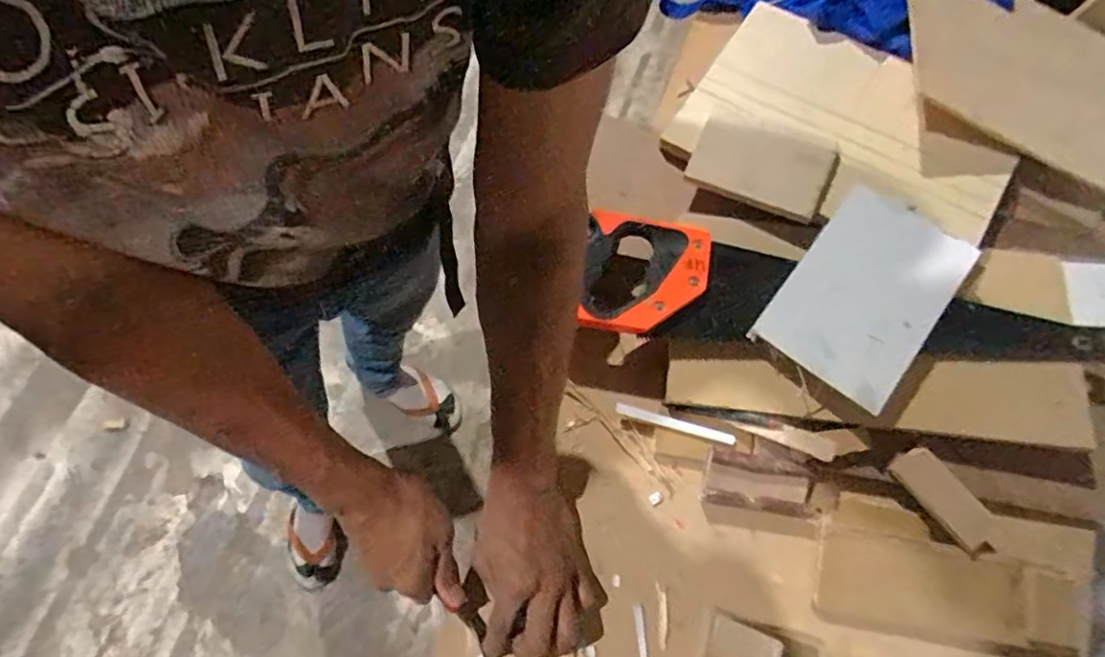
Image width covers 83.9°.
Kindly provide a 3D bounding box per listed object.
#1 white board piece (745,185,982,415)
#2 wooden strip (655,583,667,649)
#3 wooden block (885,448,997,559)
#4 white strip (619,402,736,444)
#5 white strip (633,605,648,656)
[{"bbox_3d":[0.277,-0.032,0.546,0.122,0.009,0.174,35,80,18],"label":"white board piece"},{"bbox_3d":[0.091,0.239,0.511,0.009,0.004,0.048,2,71,-2],"label":"wooden strip"},{"bbox_3d":[0.336,0.147,0.528,0.038,0.011,0.096,-35,76,-13],"label":"wooden block"},{"bbox_3d":[0.110,0.085,0.552,0.106,0.008,0.010,17,71,3],"label":"white strip"},{"bbox_3d":[0.074,0.260,0.506,0.008,0.004,0.057,-4,66,-3],"label":"white strip"}]

